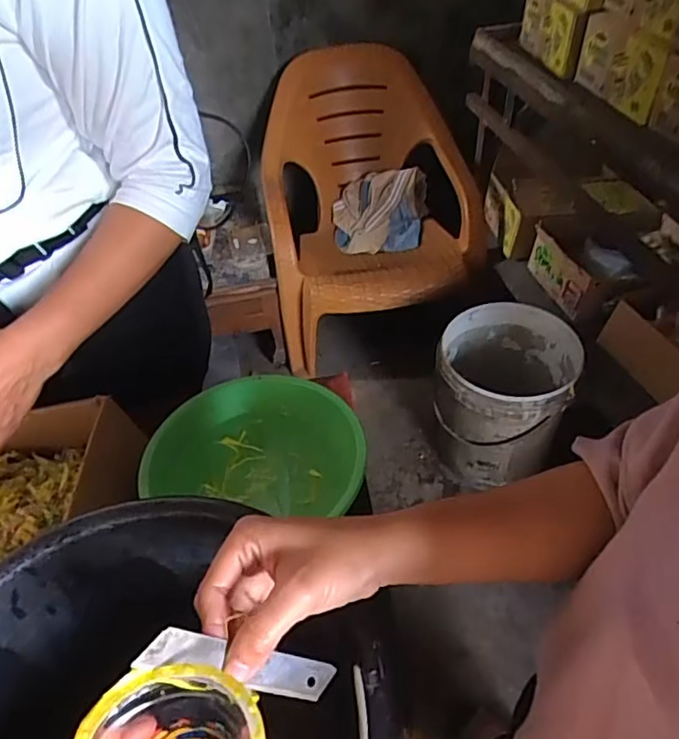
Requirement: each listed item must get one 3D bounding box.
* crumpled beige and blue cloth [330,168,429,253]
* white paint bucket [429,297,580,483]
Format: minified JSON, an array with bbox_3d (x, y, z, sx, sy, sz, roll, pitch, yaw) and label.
[{"bbox_3d":[0.122,-0.476,1.750,0.282,0.135,0.250,-2,45,4],"label":"crumpled beige and blue cloth"},{"bbox_3d":[0.381,0.077,1.380,0.307,0.353,0.301,-3,45,3],"label":"white paint bucket"}]

